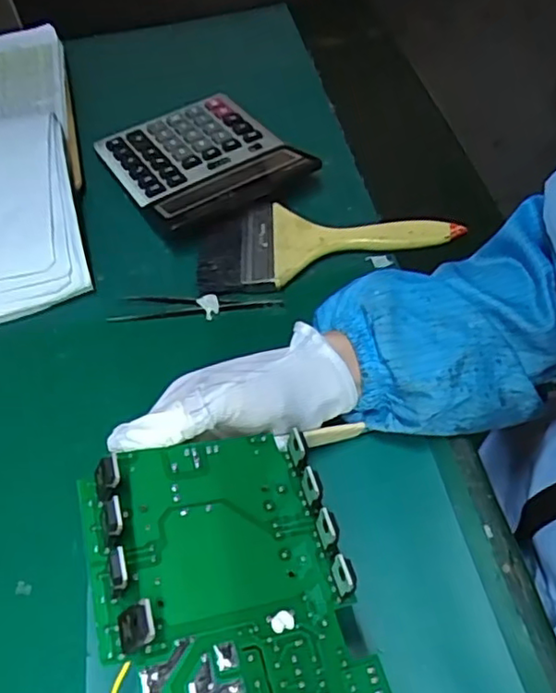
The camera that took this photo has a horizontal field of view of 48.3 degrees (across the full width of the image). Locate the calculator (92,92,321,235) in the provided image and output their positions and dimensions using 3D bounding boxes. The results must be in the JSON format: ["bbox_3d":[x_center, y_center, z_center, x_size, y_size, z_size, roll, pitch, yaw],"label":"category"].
[{"bbox_3d":[-0.071,-0.169,0.565,0.139,0.032,0.176,-32,56,-17],"label":"calculator"}]

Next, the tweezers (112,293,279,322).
[{"bbox_3d":[-0.063,-0.031,0.471,0.127,0.015,0.020,-1,52,5],"label":"tweezers"}]

